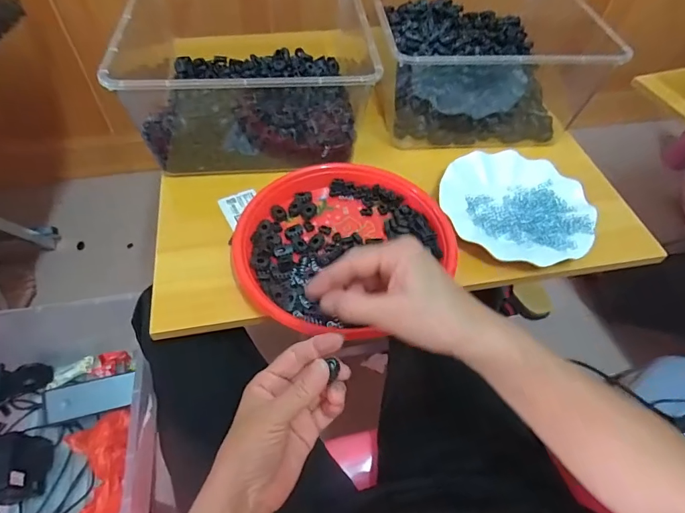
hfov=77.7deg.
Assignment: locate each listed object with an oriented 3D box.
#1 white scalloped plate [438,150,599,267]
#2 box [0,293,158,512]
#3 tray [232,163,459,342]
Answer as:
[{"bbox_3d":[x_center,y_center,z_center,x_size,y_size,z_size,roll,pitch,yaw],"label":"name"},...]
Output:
[{"bbox_3d":[0.214,-0.061,0.529,0.179,0.024,0.175,1,54,-2],"label":"white scalloped plate"},{"bbox_3d":[-0.409,0.222,0.583,0.303,0.148,0.327,-7,55,-8],"label":"box"},{"bbox_3d":[-0.008,-0.019,0.487,0.229,0.027,0.234,1,54,-2],"label":"tray"}]

